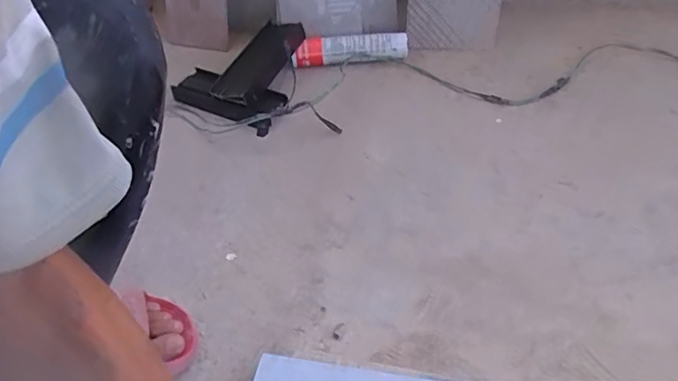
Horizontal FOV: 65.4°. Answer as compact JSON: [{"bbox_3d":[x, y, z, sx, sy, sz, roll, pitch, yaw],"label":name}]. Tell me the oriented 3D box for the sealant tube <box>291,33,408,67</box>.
[{"bbox_3d":[0.019,-0.253,0.973,0.212,0.051,0.044,-3,42,2],"label":"sealant tube"}]

